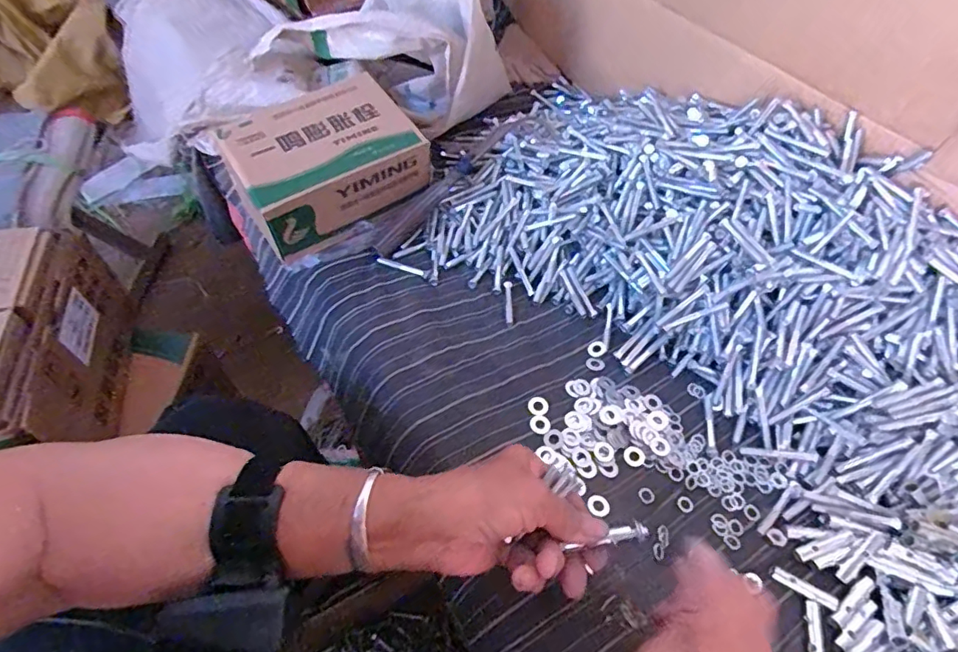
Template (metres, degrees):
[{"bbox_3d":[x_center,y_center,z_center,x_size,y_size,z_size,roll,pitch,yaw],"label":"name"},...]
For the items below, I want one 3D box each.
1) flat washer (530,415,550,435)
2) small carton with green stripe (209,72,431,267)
[{"bbox_3d":[0.051,0.081,0.434,0.016,0.004,0.017,1,55,-1],"label":"flat washer"},{"bbox_3d":[-0.163,-0.168,0.552,0.182,0.089,0.129,-29,61,-22],"label":"small carton with green stripe"}]

